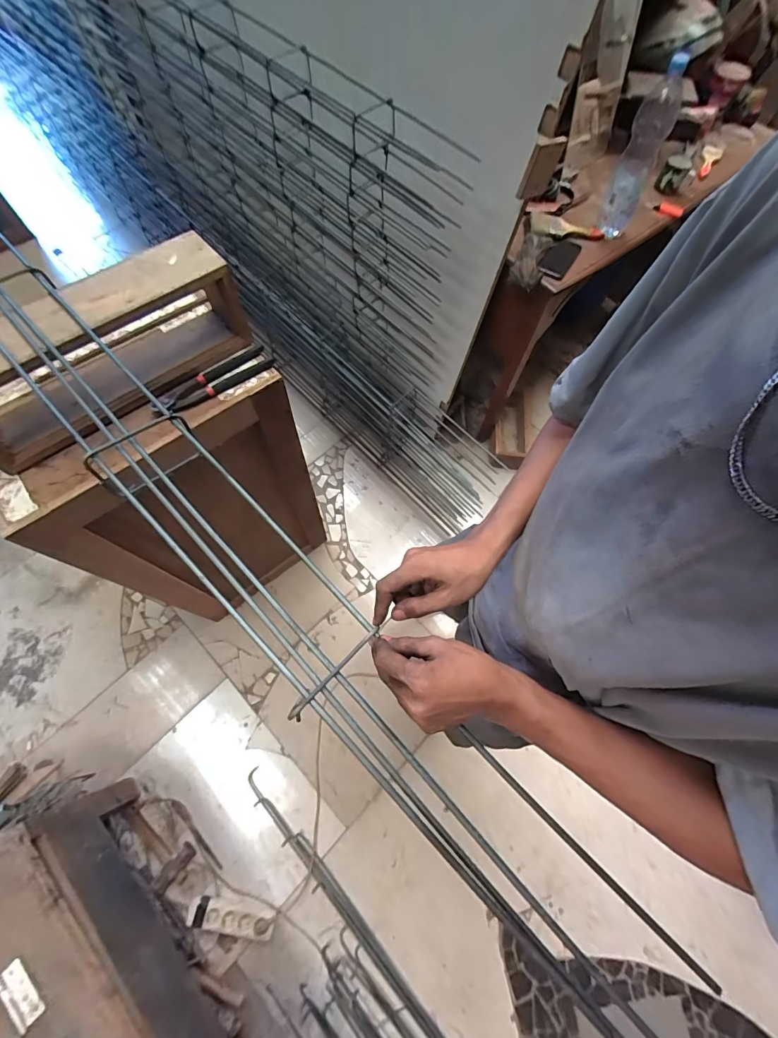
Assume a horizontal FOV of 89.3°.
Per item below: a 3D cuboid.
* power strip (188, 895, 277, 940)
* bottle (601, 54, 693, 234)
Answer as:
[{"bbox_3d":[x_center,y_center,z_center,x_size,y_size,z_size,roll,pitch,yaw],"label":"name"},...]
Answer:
[{"bbox_3d":[-0.434,1.093,1.073,0.239,0.040,0.072,10,68,2],"label":"power strip"},{"bbox_3d":[0.613,-0.880,0.953,0.101,0.317,0.089,28,69,9],"label":"bottle"}]

